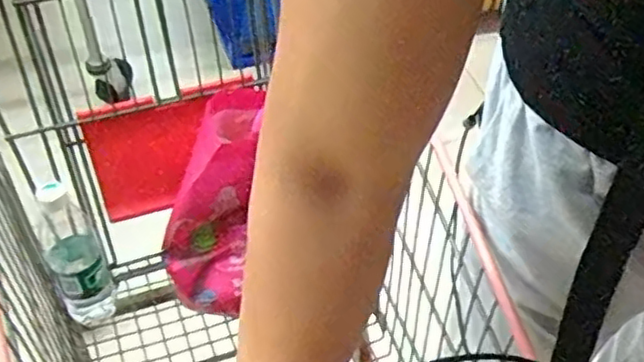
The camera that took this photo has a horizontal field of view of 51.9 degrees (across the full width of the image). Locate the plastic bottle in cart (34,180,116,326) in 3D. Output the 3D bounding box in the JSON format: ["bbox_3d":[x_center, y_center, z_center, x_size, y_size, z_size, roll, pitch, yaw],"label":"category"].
[{"bbox_3d":[-0.312,0.096,0.836,0.067,0.224,0.079,-22,51,-22],"label":"plastic bottle in cart"}]

